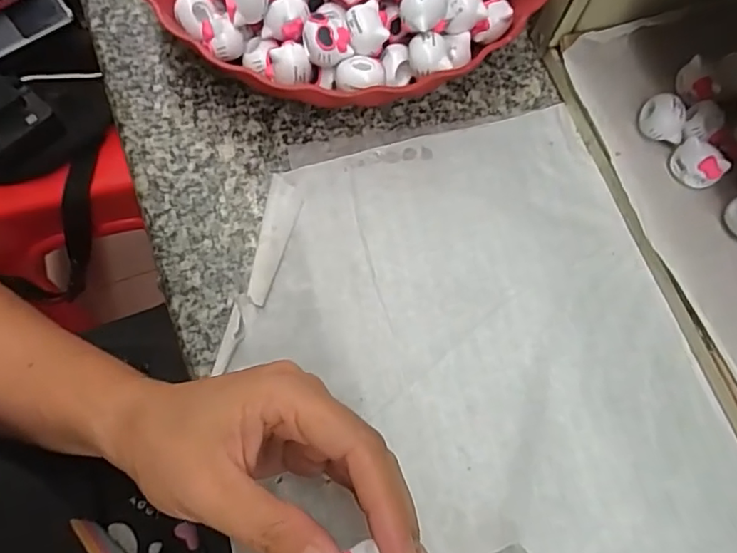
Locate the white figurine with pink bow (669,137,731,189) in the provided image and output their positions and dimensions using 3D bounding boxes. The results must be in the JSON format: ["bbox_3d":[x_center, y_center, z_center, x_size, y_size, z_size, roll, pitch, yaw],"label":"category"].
[{"bbox_3d":[0.170,-0.058,0.292,0.014,0.018,0.025,-36,77,-13],"label":"white figurine with pink bow"}]

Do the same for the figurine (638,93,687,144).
[{"bbox_3d":[0.157,-0.084,0.301,0.021,0.017,0.022,16,72,3],"label":"figurine"}]

